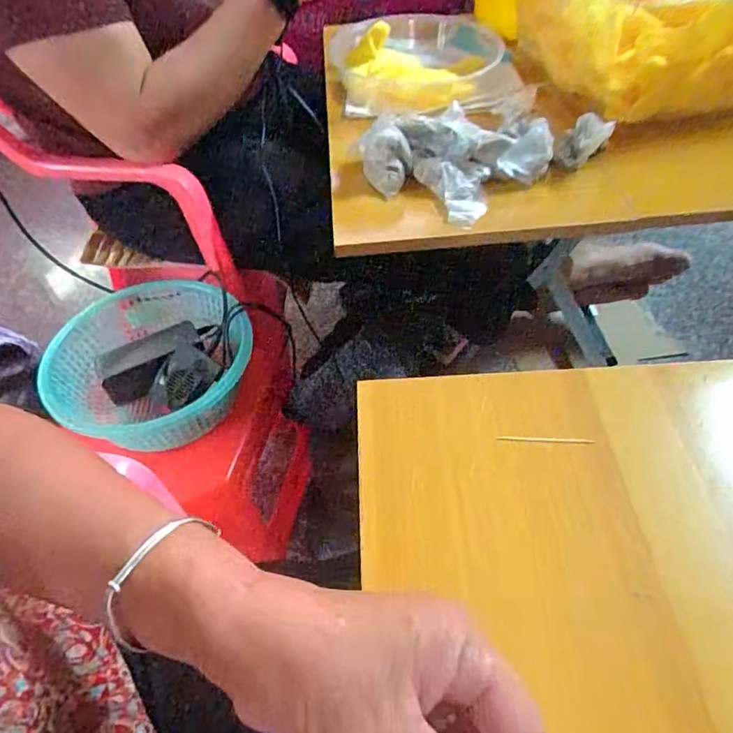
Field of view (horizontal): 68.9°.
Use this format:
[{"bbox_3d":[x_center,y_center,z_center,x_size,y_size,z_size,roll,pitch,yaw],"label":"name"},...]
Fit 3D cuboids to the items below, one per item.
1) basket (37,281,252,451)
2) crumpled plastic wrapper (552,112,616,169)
[{"bbox_3d":[-0.264,-0.006,0.661,0.245,0.067,0.242,10,50,13],"label":"basket"},{"bbox_3d":[0.222,-0.229,0.553,0.048,0.060,0.029,19,53,20],"label":"crumpled plastic wrapper"}]

